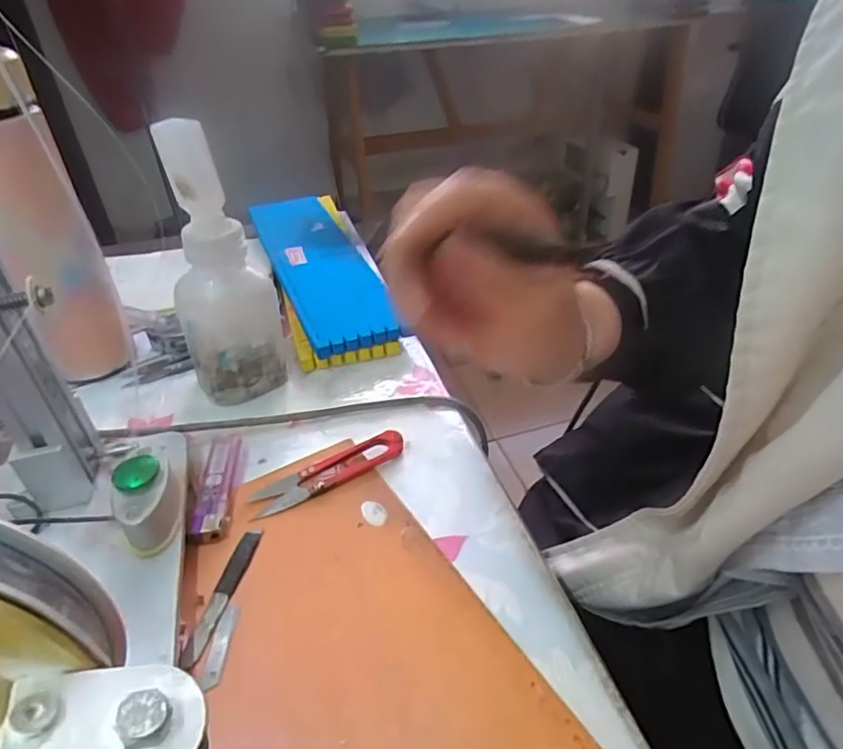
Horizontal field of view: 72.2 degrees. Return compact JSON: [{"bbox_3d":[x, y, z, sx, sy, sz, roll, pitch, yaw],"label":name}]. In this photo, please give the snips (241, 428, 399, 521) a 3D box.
[{"bbox_3d":[-0.059,0.059,0.361,0.100,0.011,0.026,-22,42,-24],"label":"snips"}]

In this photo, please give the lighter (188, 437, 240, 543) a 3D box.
[{"bbox_3d":[-0.127,0.065,0.353,0.027,0.011,0.086,-4,38,-3],"label":"lighter"}]

